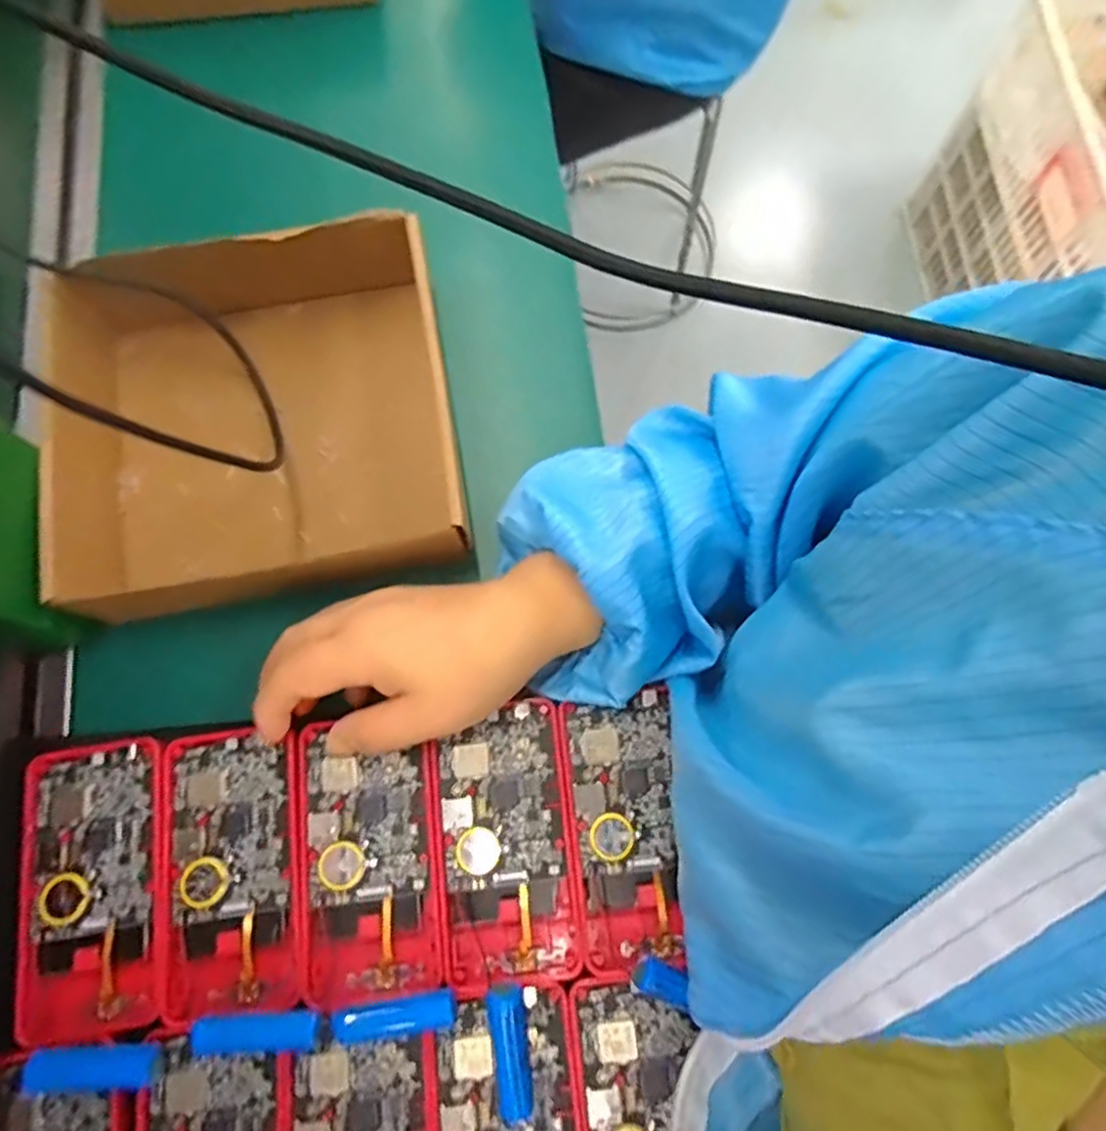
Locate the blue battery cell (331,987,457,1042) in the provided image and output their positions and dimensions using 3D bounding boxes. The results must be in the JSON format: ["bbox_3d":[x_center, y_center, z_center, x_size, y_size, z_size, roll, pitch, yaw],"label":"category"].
[{"bbox_3d":[-0.068,0.194,0.292,0.051,0.014,0.015,-12,74,-3],"label":"blue battery cell"}]

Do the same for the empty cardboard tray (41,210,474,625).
[{"bbox_3d":[-0.162,-0.097,0.375,0.197,0.055,0.219,-11,74,-3],"label":"empty cardboard tray"}]

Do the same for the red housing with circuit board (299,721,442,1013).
[{"bbox_3d":[-0.085,0.136,0.315,0.062,0.010,0.115,-6,74,-2],"label":"red housing with circuit board"}]

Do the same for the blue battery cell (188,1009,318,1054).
[{"bbox_3d":[-0.125,0.198,0.289,0.052,0.013,0.015,-3,74,-1],"label":"blue battery cell"}]

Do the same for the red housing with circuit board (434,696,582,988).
[{"bbox_3d":[-0.022,0.127,0.317,0.059,0.009,0.119,-5,74,-1],"label":"red housing with circuit board"}]

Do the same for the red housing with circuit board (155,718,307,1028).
[{"bbox_3d":[-0.149,0.138,0.313,0.063,0.009,0.119,-8,74,-2],"label":"red housing with circuit board"}]

